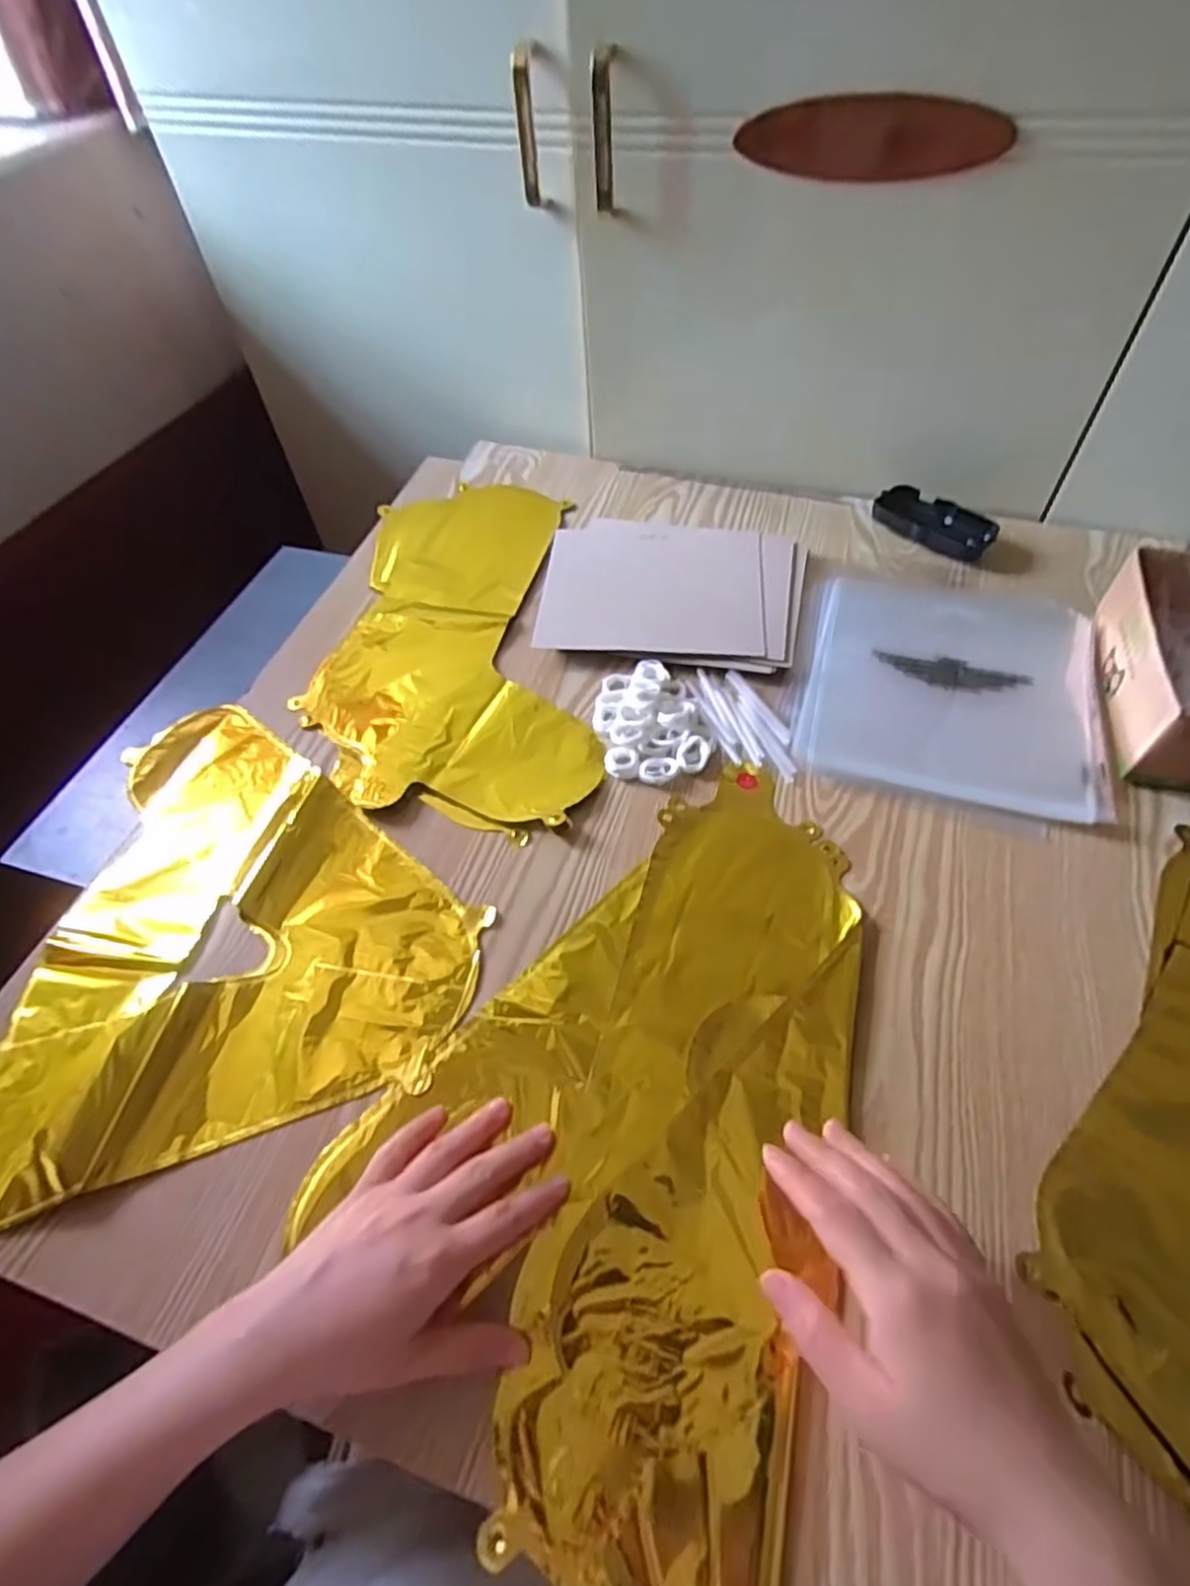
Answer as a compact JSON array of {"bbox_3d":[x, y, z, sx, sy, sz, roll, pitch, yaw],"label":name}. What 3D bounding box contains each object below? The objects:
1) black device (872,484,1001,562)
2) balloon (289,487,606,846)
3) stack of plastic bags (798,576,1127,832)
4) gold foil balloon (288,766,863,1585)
[{"bbox_3d":[0.315,-0.251,0.671,0.107,0.018,0.059,28,61,21],"label":"black device"},{"bbox_3d":[-0.127,-0.135,0.622,0.220,0.012,0.406,-7,54,-2],"label":"balloon"},{"bbox_3d":[0.274,-0.085,0.559,0.209,0.009,0.216,12,56,12],"label":"stack of plastic bags"},{"bbox_3d":[0.008,0.156,0.414,0.252,0.011,0.410,14,56,13],"label":"gold foil balloon"}]

